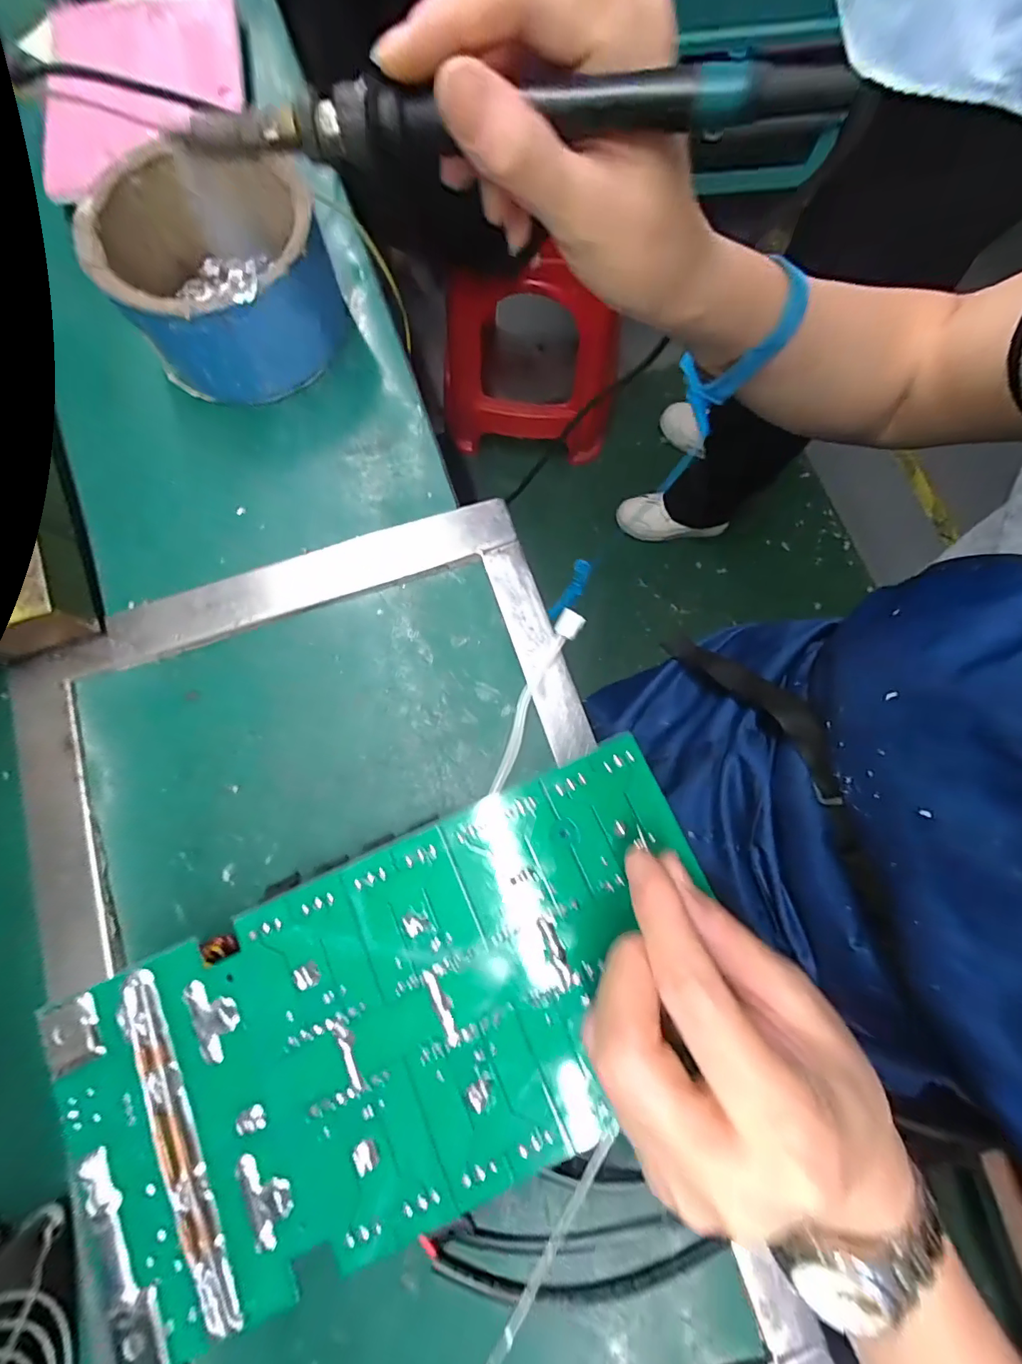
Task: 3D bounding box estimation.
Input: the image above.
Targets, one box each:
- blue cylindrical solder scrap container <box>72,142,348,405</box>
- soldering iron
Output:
[{"bbox_3d":[-0.166,-0.237,0.280,0.115,0.063,0.117,0,79,0],"label":"blue cylindrical solder scrap container"},{"bbox_3d":[-0.015,-0.192,0.160,0.233,0.017,0.016,8,79,10],"label":"soldering iron"}]

